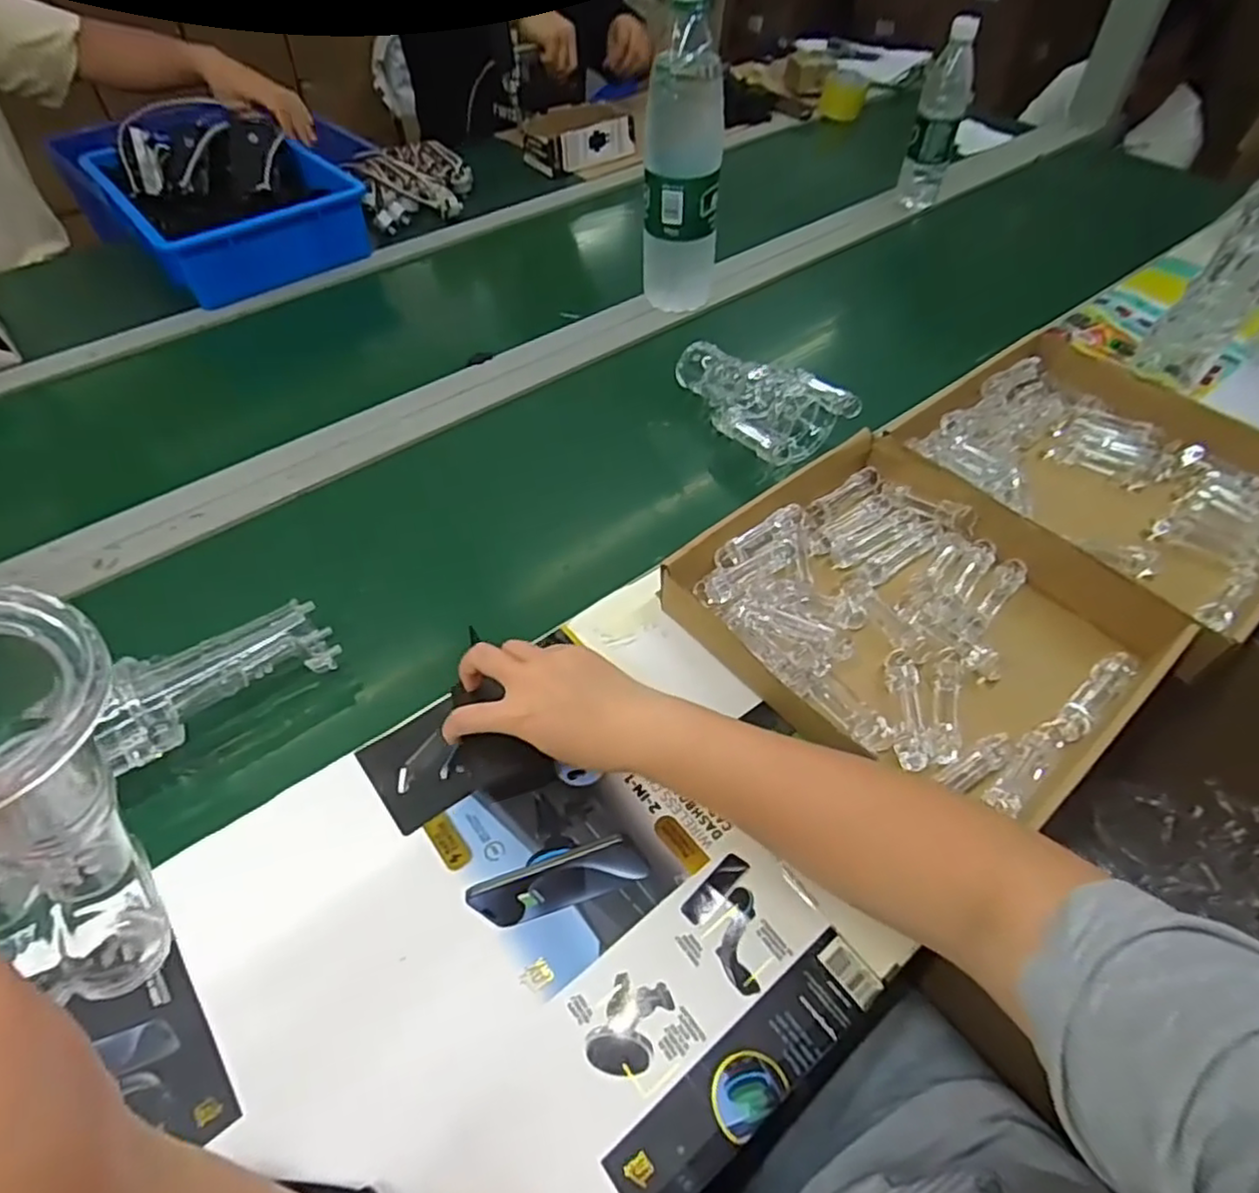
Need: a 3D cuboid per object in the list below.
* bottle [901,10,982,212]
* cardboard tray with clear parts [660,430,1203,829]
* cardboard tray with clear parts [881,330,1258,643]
[{"bbox_3d":[0.465,-0.710,1.033,0.071,0.231,0.064,12,53,10],"label":"bottle"},{"bbox_3d":[0.224,0.016,0.550,0.276,0.054,0.307,-34,60,-25],"label":"cardboard tray with clear parts"},{"bbox_3d":[0.453,-0.113,0.659,0.289,0.070,0.315,-33,59,-23],"label":"cardboard tray with clear parts"}]

